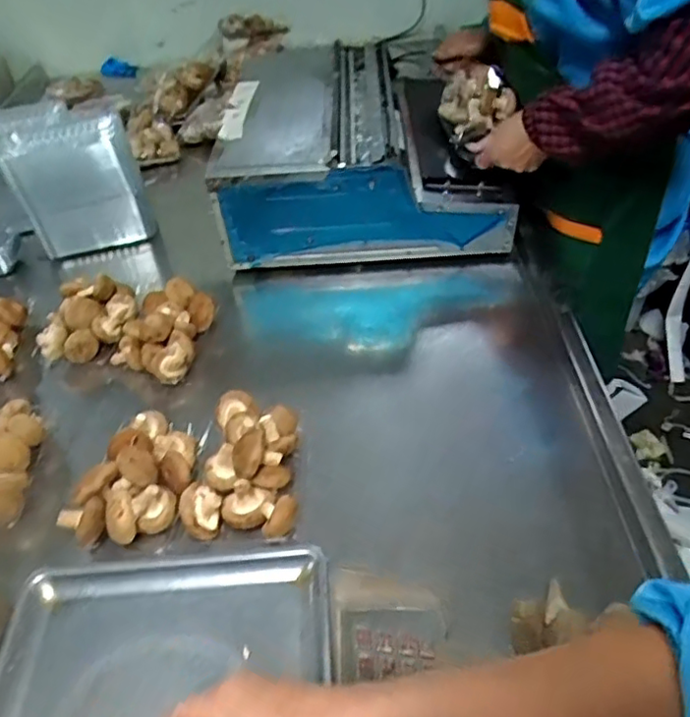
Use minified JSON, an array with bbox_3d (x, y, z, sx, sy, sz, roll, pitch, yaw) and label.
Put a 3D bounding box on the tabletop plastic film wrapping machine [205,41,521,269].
[{"bbox_3d":[0.039,-0.339,1.026,0.430,0.202,0.433,-1,44,6],"label":"tabletop plastic film wrapping machine"}]

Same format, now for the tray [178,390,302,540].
[{"bbox_3d":[-0.104,0.106,0.675,0.116,0.061,0.174,0,44,7],"label":"tray"}]

